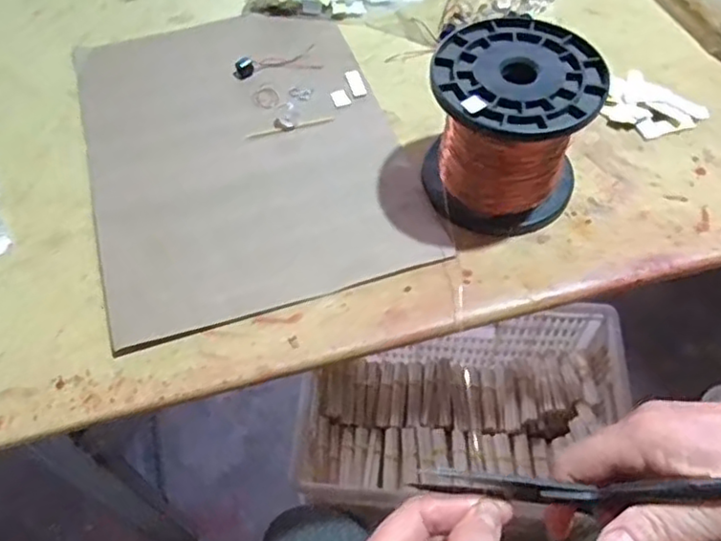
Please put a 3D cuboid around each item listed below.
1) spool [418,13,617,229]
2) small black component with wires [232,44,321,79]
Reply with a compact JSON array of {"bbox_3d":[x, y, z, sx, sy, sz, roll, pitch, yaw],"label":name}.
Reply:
[{"bbox_3d":[0.089,-0.085,0.394,0.096,0.085,0.095,12,56,11],"label":"spool"},{"bbox_3d":[-0.064,-0.159,0.495,0.065,0.009,0.025,-16,56,-9],"label":"small black component with wires"}]

